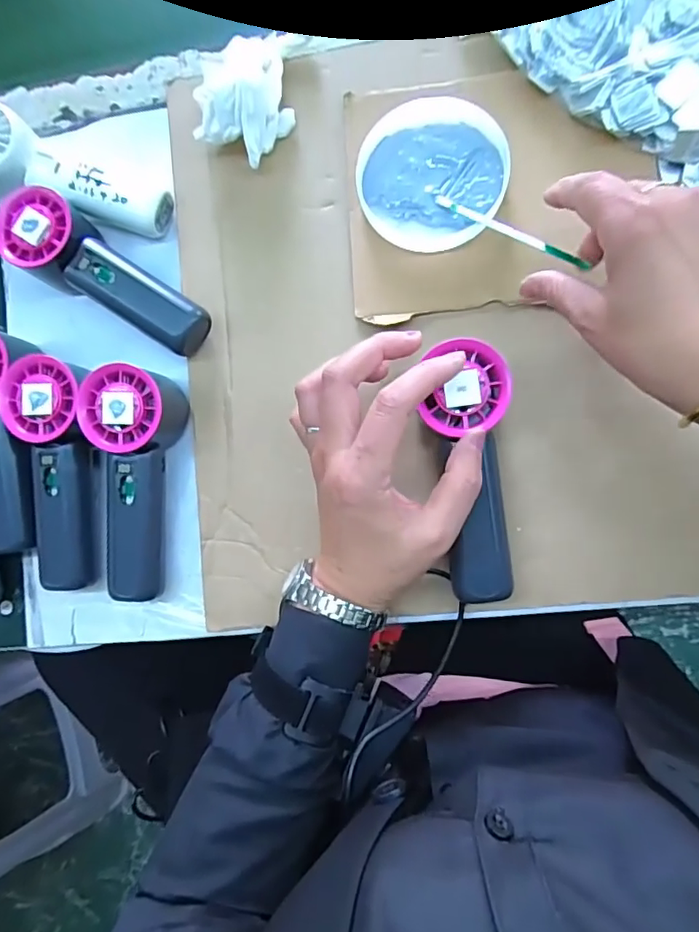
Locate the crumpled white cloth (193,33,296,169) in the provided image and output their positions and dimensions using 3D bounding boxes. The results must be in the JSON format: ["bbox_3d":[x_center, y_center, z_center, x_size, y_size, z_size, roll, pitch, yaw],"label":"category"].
[{"bbox_3d":[-0.078,-0.262,0.381,0.067,0.051,0.090,-4,84,8],"label":"crumpled white cloth"}]

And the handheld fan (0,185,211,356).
[{"bbox_3d":[-0.172,-0.131,0.383,0.153,0.052,0.051,37,90,10],"label":"handheld fan"}]

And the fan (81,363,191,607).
[{"bbox_3d":[-0.149,0.012,0.366,0.049,0.053,0.151,4,85,8],"label":"fan"}]

